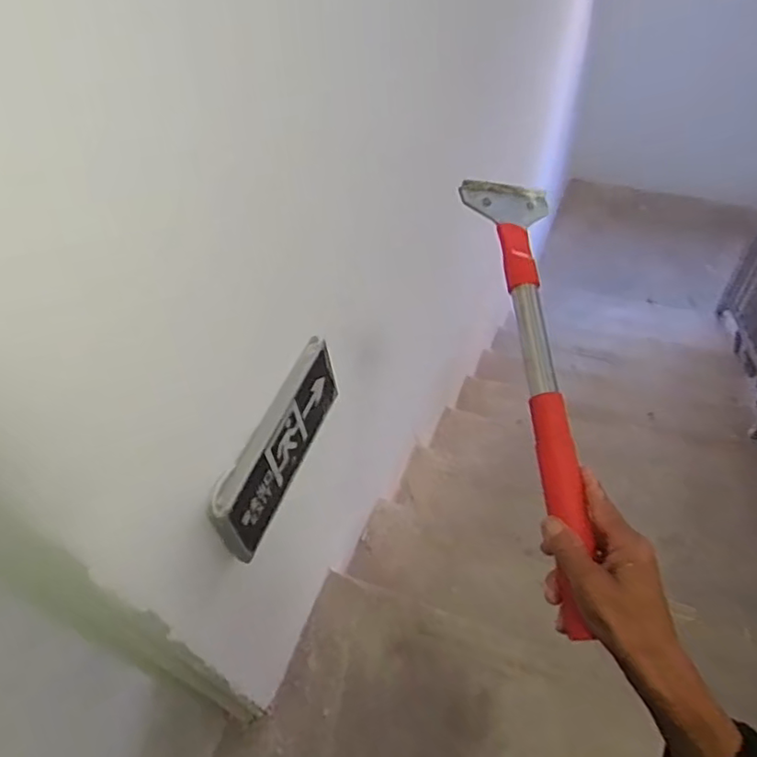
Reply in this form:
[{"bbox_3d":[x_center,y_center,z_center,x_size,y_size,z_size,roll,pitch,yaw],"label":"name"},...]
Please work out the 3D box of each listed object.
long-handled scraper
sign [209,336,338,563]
[{"bbox_3d":[0.125,0.000,0.472,0.071,0.039,0.364,-6,69,1],"label":"long-handled scraper"},{"bbox_3d":[-0.145,0.098,0.908,0.036,0.149,0.313,15,56,16],"label":"sign"}]

